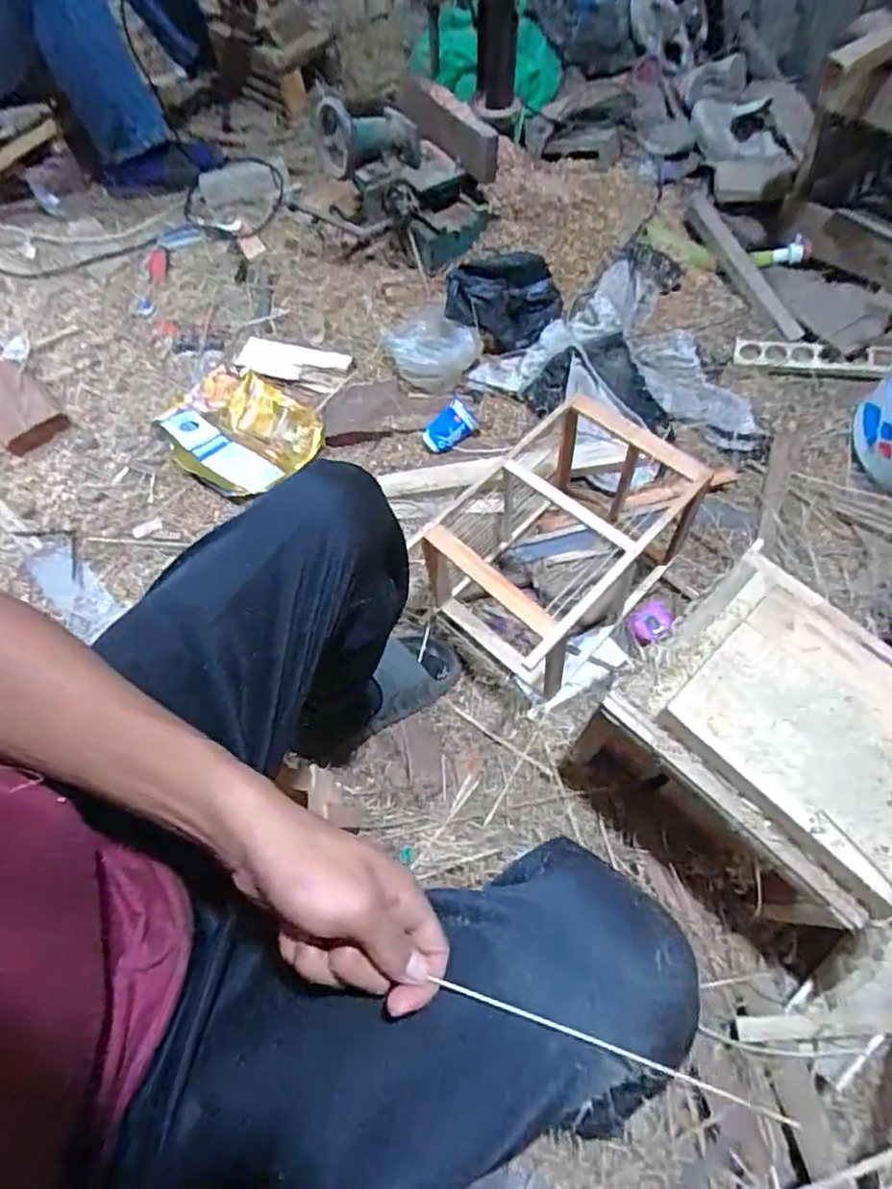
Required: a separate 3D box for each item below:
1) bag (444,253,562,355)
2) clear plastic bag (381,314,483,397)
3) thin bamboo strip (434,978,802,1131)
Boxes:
[{"bbox_3d":[0.109,-0.534,1.125,0.190,0.121,0.178,10,63,8],"label":"bag"},{"bbox_3d":[-0.035,-0.448,1.119,0.178,0.062,0.121,40,70,21],"label":"clear plastic bag"},{"bbox_3d":[0.085,0.231,0.319,0.178,0.006,0.004,17,64,9],"label":"thin bamboo strip"}]

